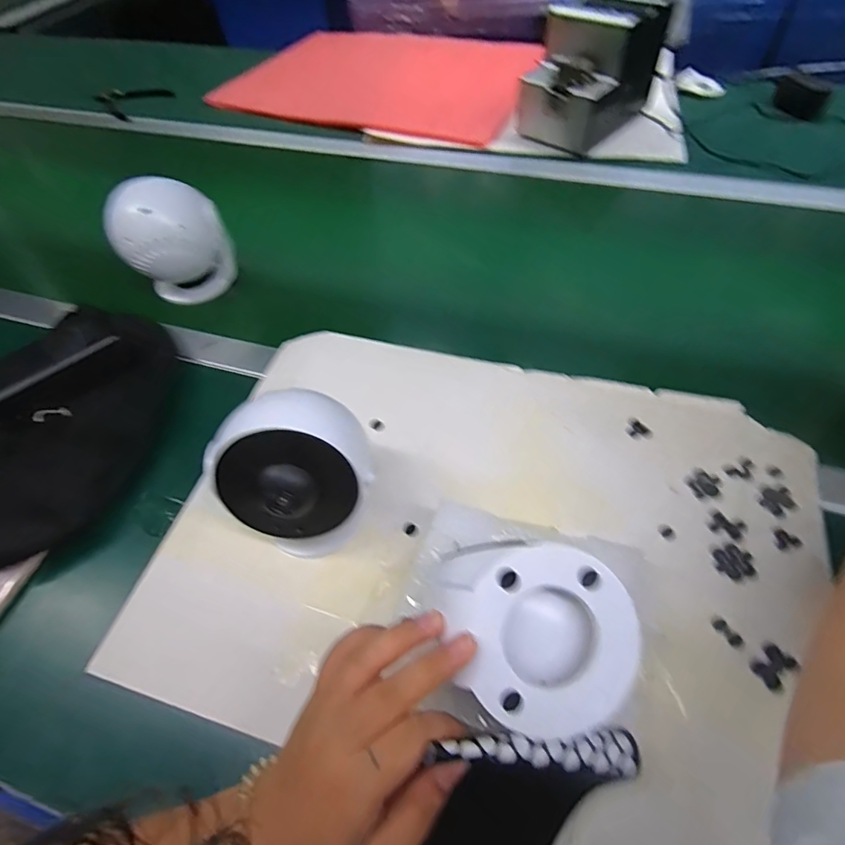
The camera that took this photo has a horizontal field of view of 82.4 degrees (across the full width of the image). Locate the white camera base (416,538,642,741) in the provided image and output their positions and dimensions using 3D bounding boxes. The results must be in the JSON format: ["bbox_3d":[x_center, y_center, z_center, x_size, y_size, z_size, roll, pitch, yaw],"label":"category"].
[{"bbox_3d":[0.055,0.103,0.243,0.092,0.032,0.082,-5,81,-5],"label":"white camera base"}]

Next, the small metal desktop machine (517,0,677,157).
[{"bbox_3d":[0.246,-0.510,0.705,0.141,0.144,0.177,28,59,26],"label":"small metal desktop machine"}]

